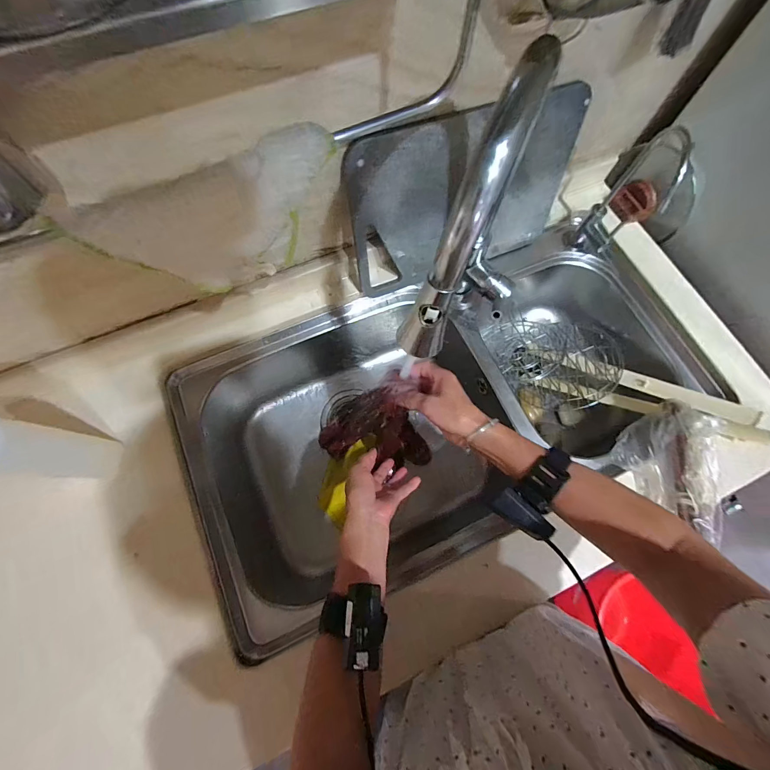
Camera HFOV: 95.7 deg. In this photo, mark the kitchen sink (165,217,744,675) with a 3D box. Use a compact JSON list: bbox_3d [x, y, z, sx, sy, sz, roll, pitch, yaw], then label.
[{"bbox_3d":[0.104,0.031,0.655,0.840,0.237,0.435,-24,74,-9],"label":"kitchen sink"}]

